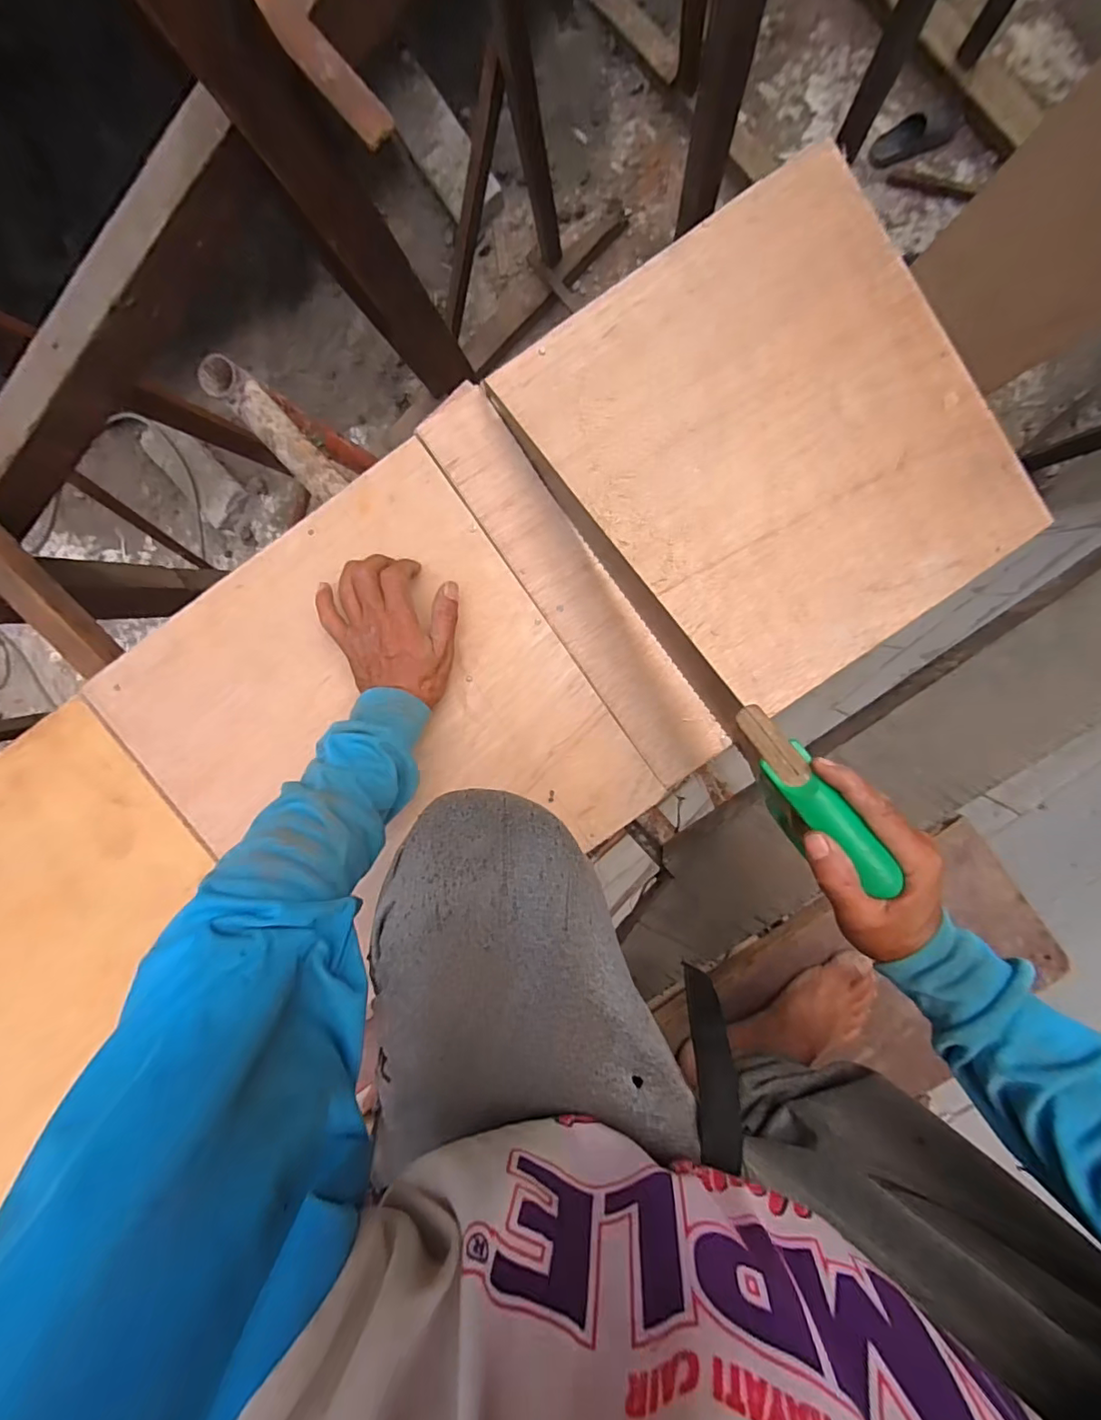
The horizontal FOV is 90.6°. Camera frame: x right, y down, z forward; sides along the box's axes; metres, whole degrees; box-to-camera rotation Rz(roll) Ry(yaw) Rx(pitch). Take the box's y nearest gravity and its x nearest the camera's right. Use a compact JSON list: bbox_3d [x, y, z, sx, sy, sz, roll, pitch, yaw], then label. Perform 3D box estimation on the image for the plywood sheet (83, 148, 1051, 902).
[{"bbox_3d":[0.022,-0.101,0.510,0.811,0.017,0.393,-36,95,2],"label":"plywood sheet"}]

